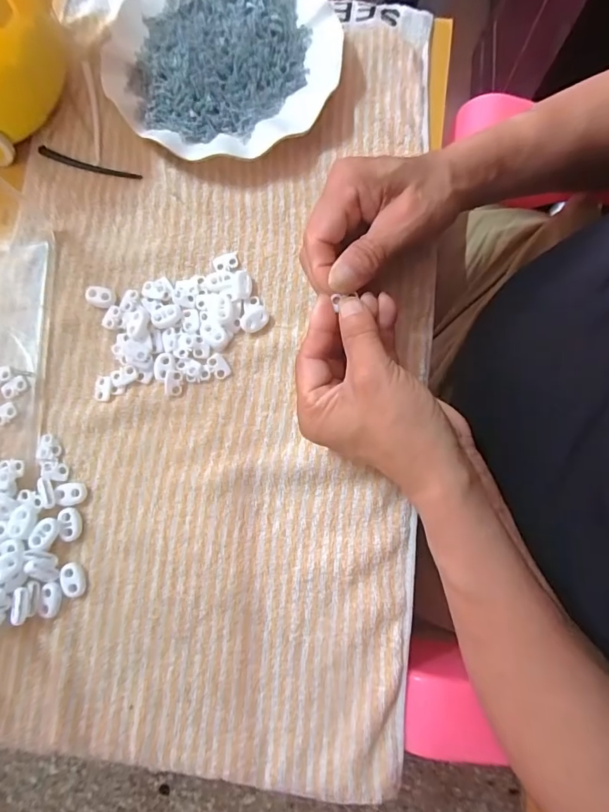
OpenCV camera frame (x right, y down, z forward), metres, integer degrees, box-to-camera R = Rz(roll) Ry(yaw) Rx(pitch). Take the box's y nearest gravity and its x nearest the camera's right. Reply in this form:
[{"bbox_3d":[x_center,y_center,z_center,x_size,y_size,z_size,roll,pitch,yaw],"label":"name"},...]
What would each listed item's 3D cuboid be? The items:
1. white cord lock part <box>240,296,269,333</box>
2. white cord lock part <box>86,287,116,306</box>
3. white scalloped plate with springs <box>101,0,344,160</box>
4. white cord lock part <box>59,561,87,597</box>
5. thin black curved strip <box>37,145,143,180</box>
[{"bbox_3d":[-0.036,-0.069,0.328,0.019,0.009,0.029,6,80,2],"label":"white cord lock part"},{"bbox_3d":[-0.155,-0.083,0.333,0.023,0.007,0.014,12,80,3],"label":"white cord lock part"},{"bbox_3d":[-0.068,-0.281,0.360,0.178,0.022,0.178,0,79,1],"label":"white scalloped plate with springs"},{"bbox_3d":[-0.157,0.118,0.299,0.014,0.006,0.023,-17,80,-2],"label":"white cord lock part"},{"bbox_3d":[-0.175,-0.194,0.356,0.089,0.005,0.009,17,80,4],"label":"thin black curved strip"}]

